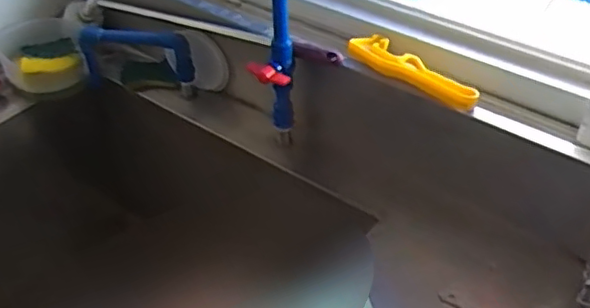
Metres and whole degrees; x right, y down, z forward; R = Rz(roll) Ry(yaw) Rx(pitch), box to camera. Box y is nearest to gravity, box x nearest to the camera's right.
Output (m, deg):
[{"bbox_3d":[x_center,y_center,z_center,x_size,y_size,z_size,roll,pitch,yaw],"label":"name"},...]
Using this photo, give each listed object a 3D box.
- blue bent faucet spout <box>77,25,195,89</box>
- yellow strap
[{"bbox_3d":[-0.253,-0.153,0.999,0.183,0.105,0.044,8,44,10],"label":"blue bent faucet spout"},{"bbox_3d":[0.156,-0.112,0.814,0.197,0.027,0.049,34,53,32],"label":"yellow strap"}]

